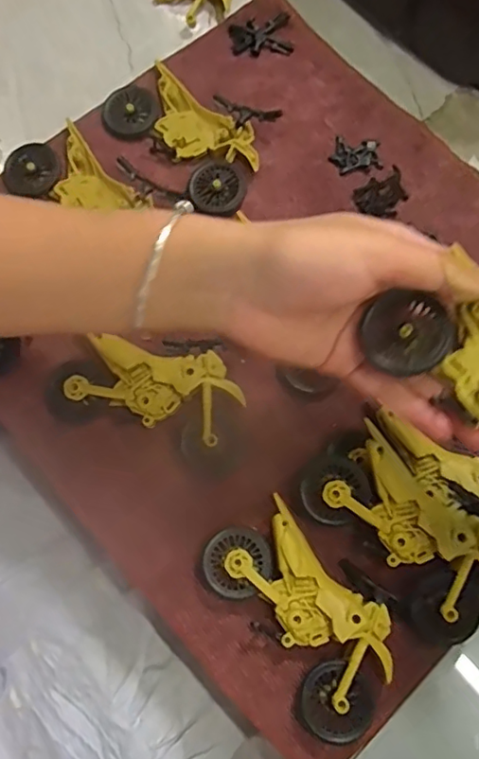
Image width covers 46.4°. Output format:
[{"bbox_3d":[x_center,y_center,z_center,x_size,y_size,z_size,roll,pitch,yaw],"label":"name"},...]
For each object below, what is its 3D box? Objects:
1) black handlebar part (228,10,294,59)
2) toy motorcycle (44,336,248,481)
[{"bbox_3d":[0.016,-0.250,0.408,0.044,0.009,0.030,-6,75,-4],"label":"black handlebar part"},{"bbox_3d":[-0.050,0.007,0.324,0.116,0.022,0.069,14,75,2],"label":"toy motorcycle"}]

